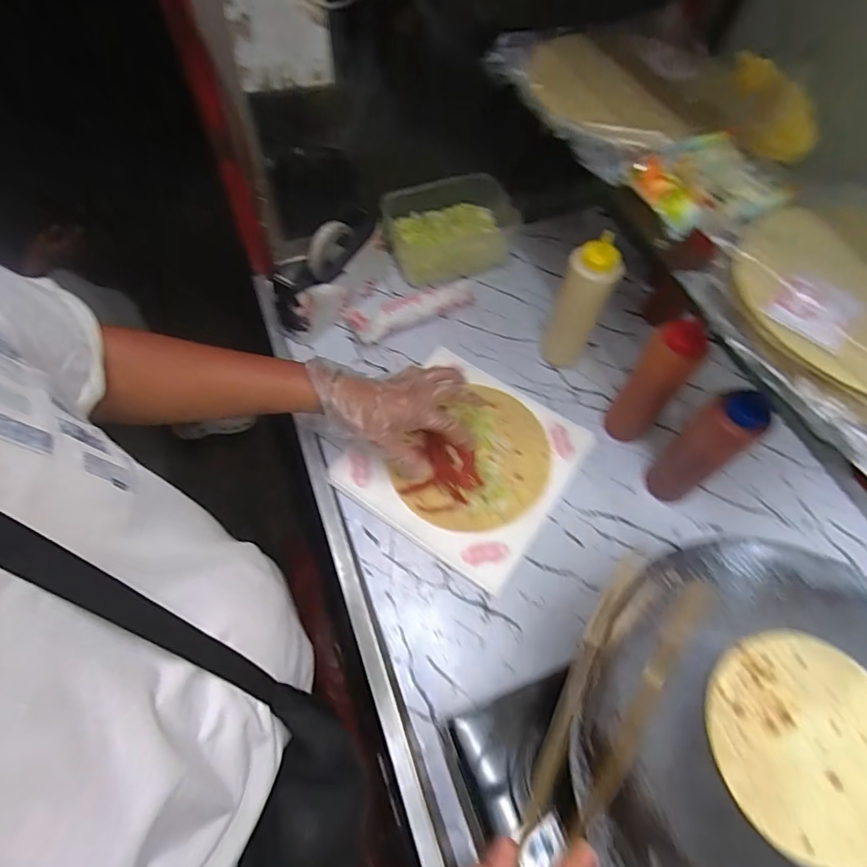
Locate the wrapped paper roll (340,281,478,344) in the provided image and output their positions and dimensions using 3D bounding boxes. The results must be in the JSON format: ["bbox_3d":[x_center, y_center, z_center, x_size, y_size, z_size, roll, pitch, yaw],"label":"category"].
[{"bbox_3d":[-0.031,-0.184,0.726,0.195,0.035,0.061,-18,66,-12],"label":"wrapped paper roll"}]

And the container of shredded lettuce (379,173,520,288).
[{"bbox_3d":[0.026,-0.331,0.791,0.208,0.110,0.167,-13,65,-10],"label":"container of shredded lettuce"}]

